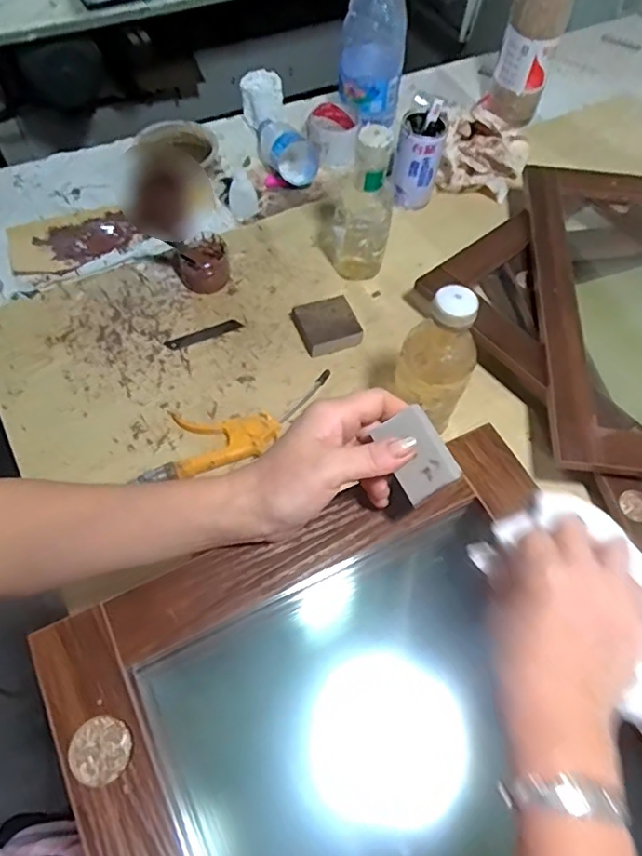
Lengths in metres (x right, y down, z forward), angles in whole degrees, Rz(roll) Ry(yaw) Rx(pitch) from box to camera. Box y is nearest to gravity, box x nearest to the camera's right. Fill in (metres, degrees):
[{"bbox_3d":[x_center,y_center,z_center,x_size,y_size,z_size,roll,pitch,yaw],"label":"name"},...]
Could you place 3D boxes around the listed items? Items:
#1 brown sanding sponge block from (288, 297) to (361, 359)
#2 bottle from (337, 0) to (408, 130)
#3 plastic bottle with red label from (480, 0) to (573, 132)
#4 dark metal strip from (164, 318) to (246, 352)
[{"bbox_3d":[0.008,-0.129,0.729,0.073,0.023,0.072,-18,62,-12],"label":"brown sanding sponge block"},{"bbox_3d":[0.078,-0.568,0.845,0.093,0.196,0.081,5,60,1],"label":"bottle"},{"bbox_3d":[0.320,-0.607,0.868,0.087,0.272,0.073,37,65,17],"label":"plastic bottle with red label"},{"bbox_3d":[-0.148,-0.120,0.734,0.097,0.005,0.018,-21,63,-14],"label":"dark metal strip"}]

